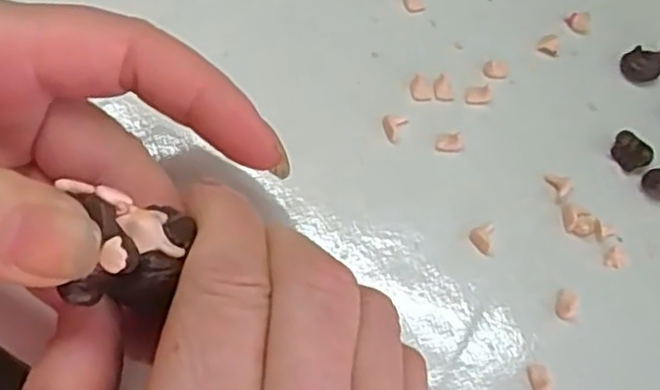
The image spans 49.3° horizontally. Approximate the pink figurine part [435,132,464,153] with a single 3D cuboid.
[{"bbox_3d":[0.035,-0.015,0.214,0.008,0.004,0.005,-12,70,-3],"label":"pink figurine part"}]

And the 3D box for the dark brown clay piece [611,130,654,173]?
[{"bbox_3d":[0.088,-0.012,0.211,0.009,0.006,0.012,-41,74,-13],"label":"dark brown clay piece"}]

